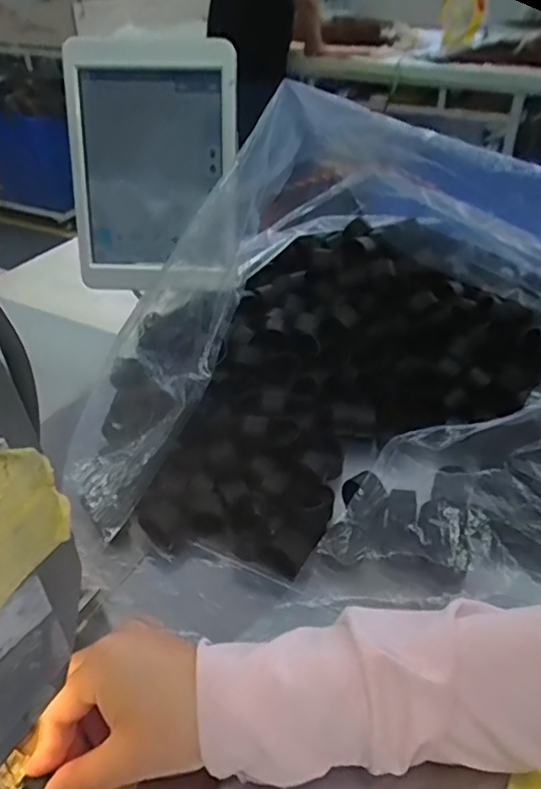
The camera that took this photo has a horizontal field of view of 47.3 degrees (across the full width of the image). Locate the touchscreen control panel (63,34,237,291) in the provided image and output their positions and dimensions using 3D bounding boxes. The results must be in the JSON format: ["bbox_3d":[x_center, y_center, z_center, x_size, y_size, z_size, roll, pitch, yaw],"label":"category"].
[{"bbox_3d":[-0.105,-0.202,0.556,0.145,0.209,0.023,3,21,3],"label":"touchscreen control panel"}]

